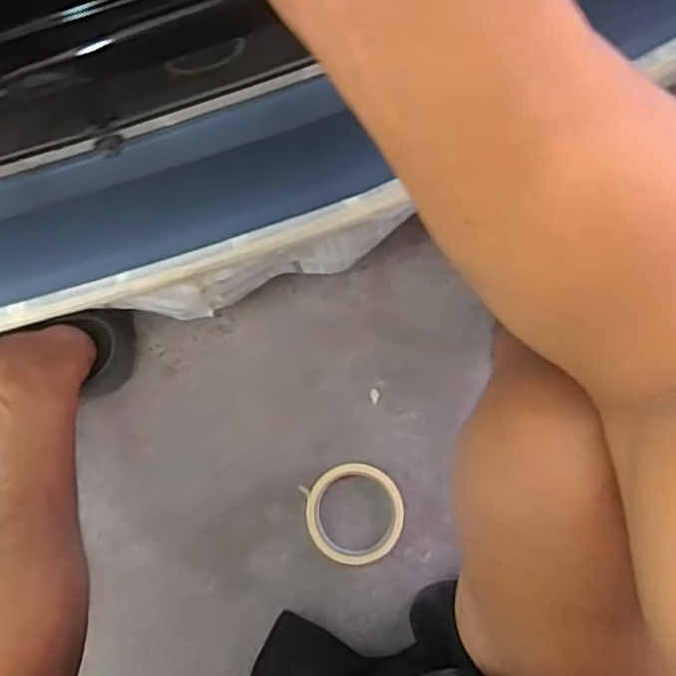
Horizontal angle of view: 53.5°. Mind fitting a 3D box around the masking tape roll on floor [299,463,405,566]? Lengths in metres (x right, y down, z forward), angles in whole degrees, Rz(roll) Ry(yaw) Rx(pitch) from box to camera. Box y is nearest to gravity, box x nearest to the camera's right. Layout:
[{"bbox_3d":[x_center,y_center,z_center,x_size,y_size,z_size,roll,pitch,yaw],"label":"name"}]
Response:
[{"bbox_3d":[0.018,0.178,0.680,0.096,0.024,0.100,-1,83,4],"label":"masking tape roll on floor"}]

